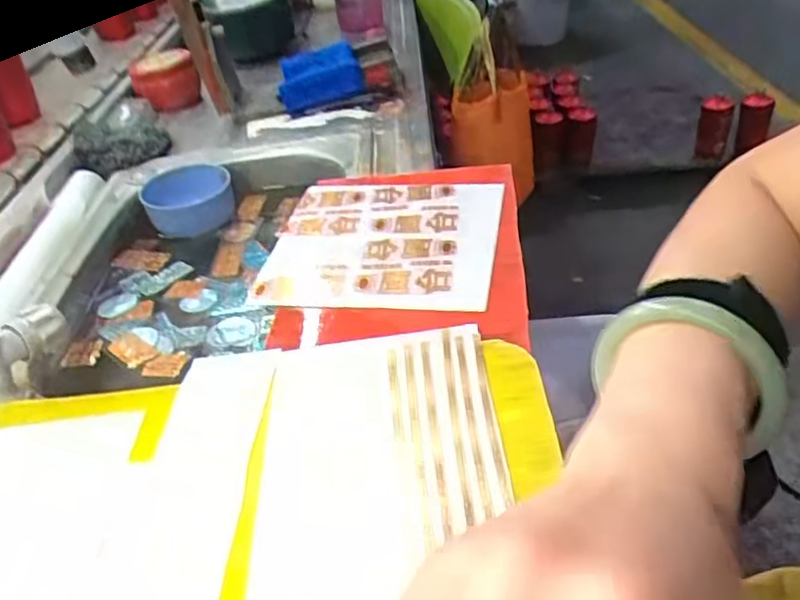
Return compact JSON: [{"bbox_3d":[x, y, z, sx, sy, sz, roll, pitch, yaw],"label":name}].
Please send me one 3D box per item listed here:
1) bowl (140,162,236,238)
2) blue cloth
[{"bbox_3d":[-0.267,-0.130,0.801,0.109,0.045,0.100,-13,40,-7],"label":"bowl"},{"bbox_3d":[-0.123,-0.334,0.943,0.122,0.049,0.113,-13,40,-7],"label":"blue cloth"}]

